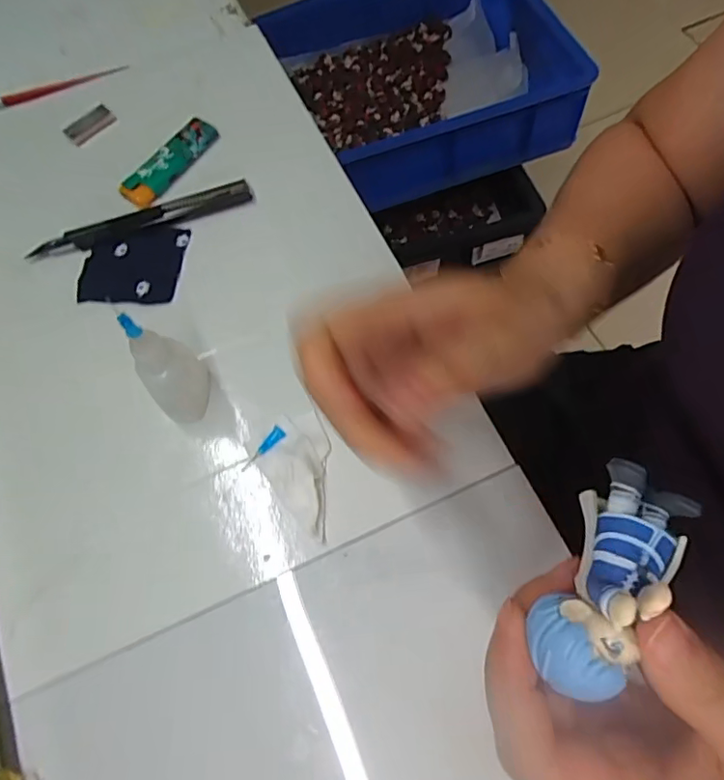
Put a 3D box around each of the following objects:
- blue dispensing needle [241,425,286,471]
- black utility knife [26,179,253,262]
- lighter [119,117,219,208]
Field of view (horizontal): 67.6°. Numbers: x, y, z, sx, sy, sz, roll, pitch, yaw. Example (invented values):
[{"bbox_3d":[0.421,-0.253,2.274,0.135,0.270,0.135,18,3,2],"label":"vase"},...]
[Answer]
[{"bbox_3d":[-0.054,0.032,0.292,0.008,0.004,0.030,43,88,19],"label":"blue dispensing needle"},{"bbox_3d":[-0.143,-0.110,0.353,0.143,0.011,0.016,-19,67,-6],"label":"black utility knife"},{"bbox_3d":[-0.132,-0.158,0.372,0.025,0.013,0.079,32,68,15],"label":"lighter"}]

